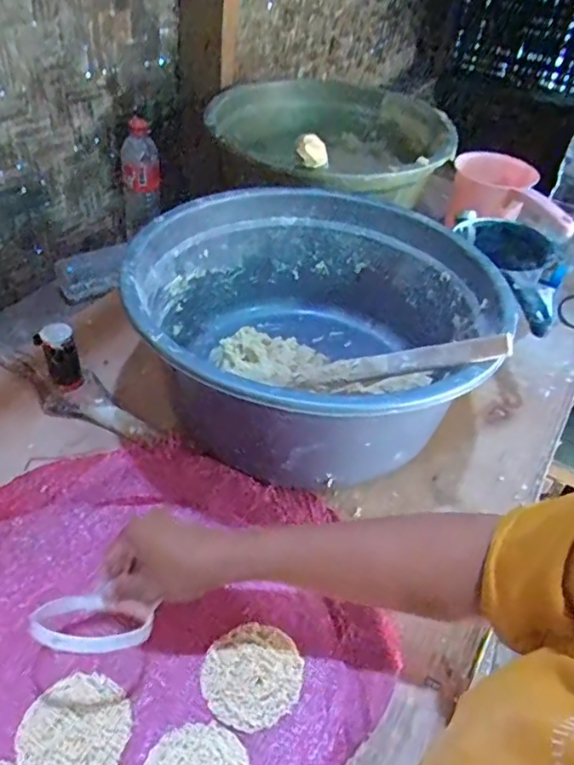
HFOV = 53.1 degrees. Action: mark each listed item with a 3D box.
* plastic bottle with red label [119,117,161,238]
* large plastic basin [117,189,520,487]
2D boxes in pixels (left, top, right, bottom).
[{"bbox_3d":[-0.263,-0.366,1.035,0.063,0.182,0.056,11,43,6],"label":"plastic bottle with red label"},{"bbox_3d":[0.031,-0.061,0.674,0.395,0.166,0.395,4,41,-3],"label":"large plastic basin"}]

